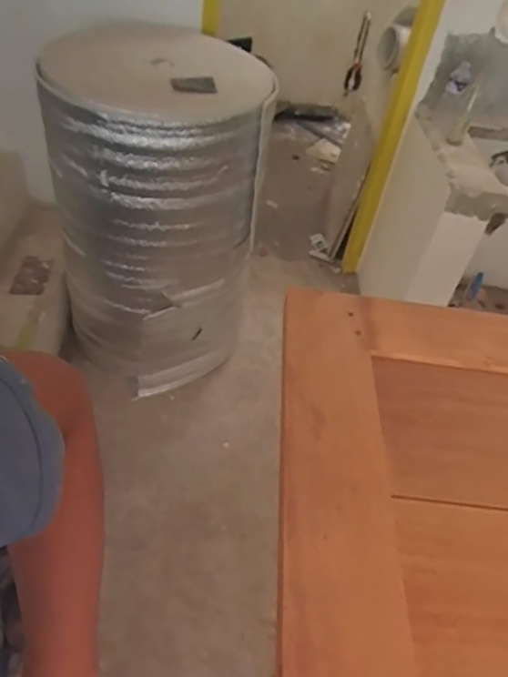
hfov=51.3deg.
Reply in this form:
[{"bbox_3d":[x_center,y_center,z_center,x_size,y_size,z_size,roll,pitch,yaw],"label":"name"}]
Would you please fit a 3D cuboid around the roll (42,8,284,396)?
[{"bbox_3d":[-0.299,-0.314,1.759,0.558,1.067,0.596,5,45,-5],"label":"roll"}]

